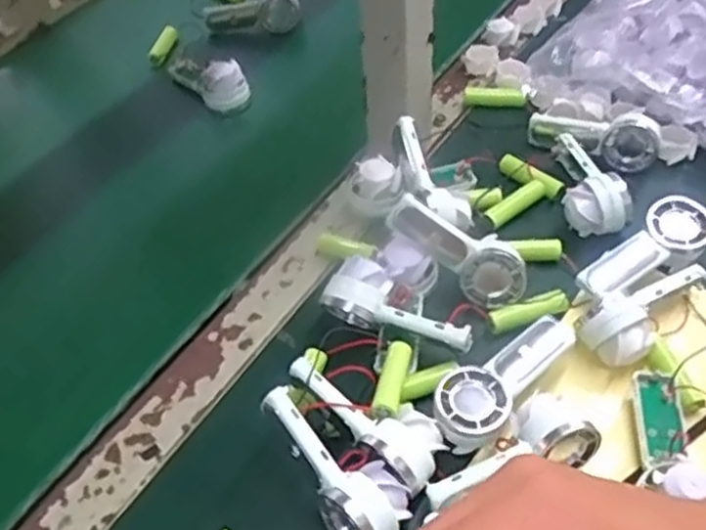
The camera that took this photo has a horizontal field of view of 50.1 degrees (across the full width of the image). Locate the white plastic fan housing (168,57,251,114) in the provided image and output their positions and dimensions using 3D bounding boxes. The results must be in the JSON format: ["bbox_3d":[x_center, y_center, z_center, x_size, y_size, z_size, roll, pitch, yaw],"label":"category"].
[{"bbox_3d":[-0.130,-0.167,0.667,0.033,0.040,0.087,-35,55,-24],"label":"white plastic fan housing"}]

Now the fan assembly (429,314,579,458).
[{"bbox_3d":[0.082,0.064,0.422,0.038,0.027,0.094,32,58,28],"label":"fan assembly"}]

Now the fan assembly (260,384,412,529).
[{"bbox_3d":[-0.011,0.101,0.383,0.037,0.033,0.091,-35,77,-28],"label":"fan assembly"}]

